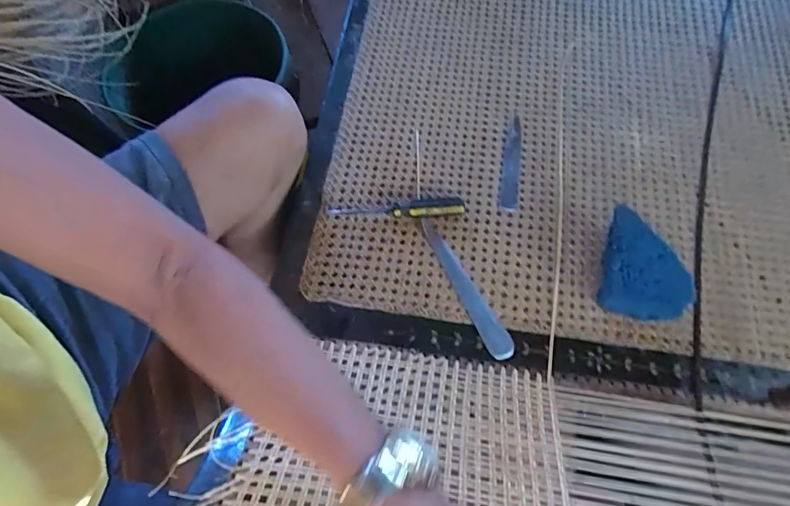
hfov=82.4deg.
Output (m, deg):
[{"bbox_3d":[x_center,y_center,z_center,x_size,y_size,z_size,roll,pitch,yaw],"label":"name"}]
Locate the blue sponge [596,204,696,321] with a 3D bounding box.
[{"bbox_3d":[0.273,0.014,0.500,0.081,0.058,0.109,13,69,7],"label":"blue sponge"}]

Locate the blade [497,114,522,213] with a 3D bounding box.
[{"bbox_3d":[0.154,-0.119,0.595,0.024,0.004,0.147,9,68,5],"label":"blade"}]

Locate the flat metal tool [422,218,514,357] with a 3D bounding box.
[{"bbox_3d":[0.080,0.040,0.533,0.029,0.006,0.187,-27,70,-9],"label":"flat metal tool"}]

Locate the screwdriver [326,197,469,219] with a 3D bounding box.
[{"bbox_3d":[0.001,-0.055,0.560,0.167,0.025,0.024,-2,68,1],"label":"screwdriver"}]

